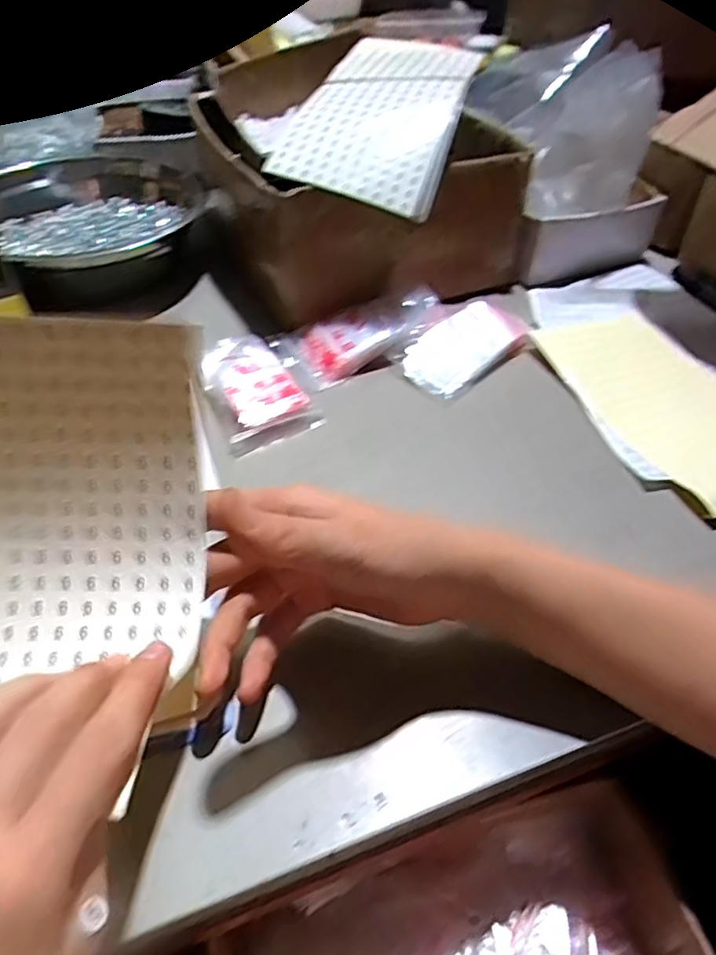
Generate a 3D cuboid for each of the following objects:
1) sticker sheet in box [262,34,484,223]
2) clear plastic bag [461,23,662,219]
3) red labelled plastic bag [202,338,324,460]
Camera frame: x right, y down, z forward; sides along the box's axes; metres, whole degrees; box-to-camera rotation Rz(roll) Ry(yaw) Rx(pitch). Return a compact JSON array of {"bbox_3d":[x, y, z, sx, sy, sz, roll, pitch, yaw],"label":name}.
[{"bbox_3d":[0.027,-0.331,0.553,0.133,0.027,0.245,18,64,8],"label":"sticker sheet in box"},{"bbox_3d":[0.225,-0.418,0.719,0.111,0.145,0.259,-12,47,-12],"label":"clear plastic bag"},{"bbox_3d":[-0.079,-0.074,0.493,0.074,0.017,0.112,-18,64,-19],"label":"red labelled plastic bag"}]

